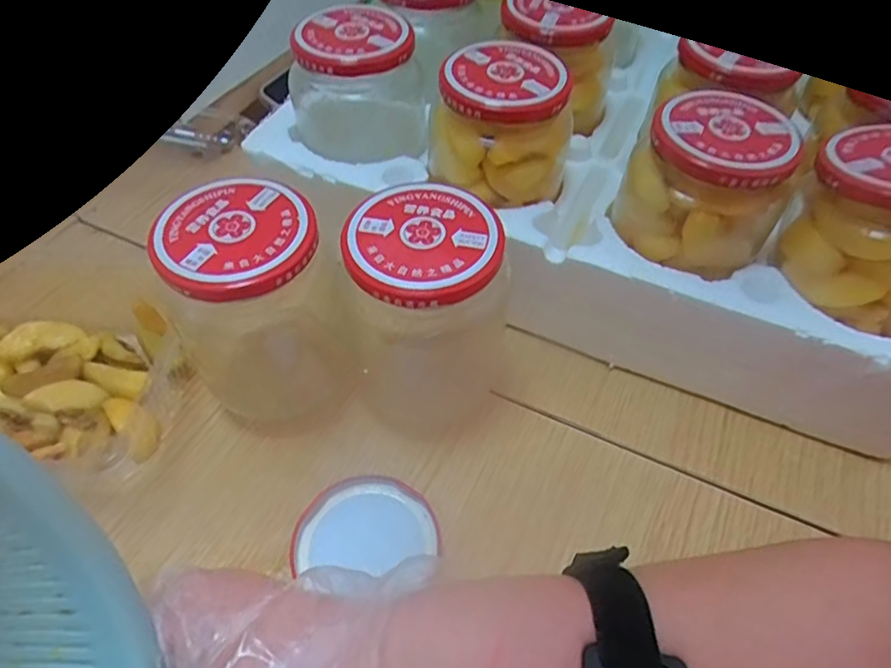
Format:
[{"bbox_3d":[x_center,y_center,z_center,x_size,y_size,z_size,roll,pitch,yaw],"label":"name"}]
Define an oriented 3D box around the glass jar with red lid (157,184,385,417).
[{"bbox_3d":[-0.090,-0.005,0.306,0.078,0.122,0.075,1,52,-2],"label":"glass jar with red lid"}]

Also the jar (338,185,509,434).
[{"bbox_3d":[-0.009,-0.004,0.305,0.072,0.122,0.071,1,52,-2],"label":"jar"}]

